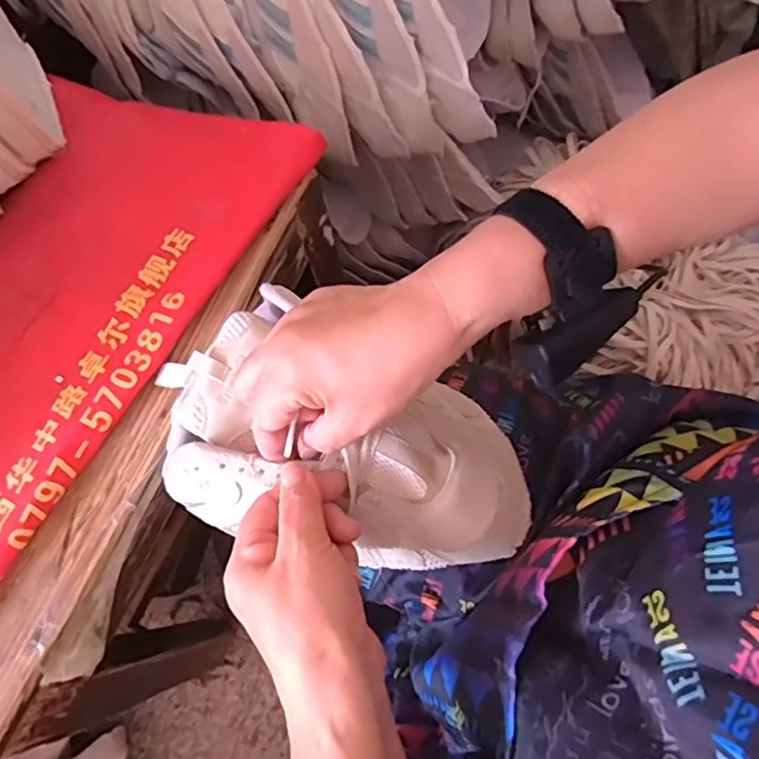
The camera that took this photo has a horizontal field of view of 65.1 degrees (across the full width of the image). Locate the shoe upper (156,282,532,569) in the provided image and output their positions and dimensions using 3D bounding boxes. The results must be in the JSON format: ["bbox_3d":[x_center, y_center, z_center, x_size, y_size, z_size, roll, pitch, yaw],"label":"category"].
[{"bbox_3d":[-0.019,0.042,0.380,0.240,0.084,0.137,19,74,-2],"label":"shoe upper"}]

